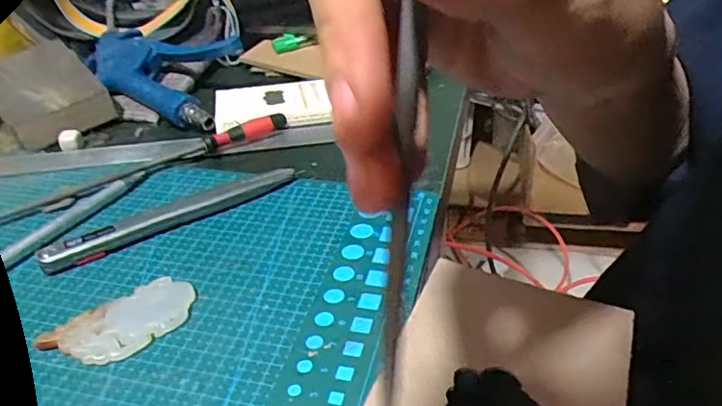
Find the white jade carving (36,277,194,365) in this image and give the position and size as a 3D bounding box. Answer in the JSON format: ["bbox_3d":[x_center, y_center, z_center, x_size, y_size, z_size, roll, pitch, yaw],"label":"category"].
[{"bbox_3d":[-0.105,0.053,0.251,0.063,0.008,0.033,-30,42,-33],"label":"white jade carving"}]

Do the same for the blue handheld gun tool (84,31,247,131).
[{"bbox_3d":[-0.156,-0.109,0.464,0.168,0.041,0.083,22,42,33],"label":"blue handheld gun tool"}]

